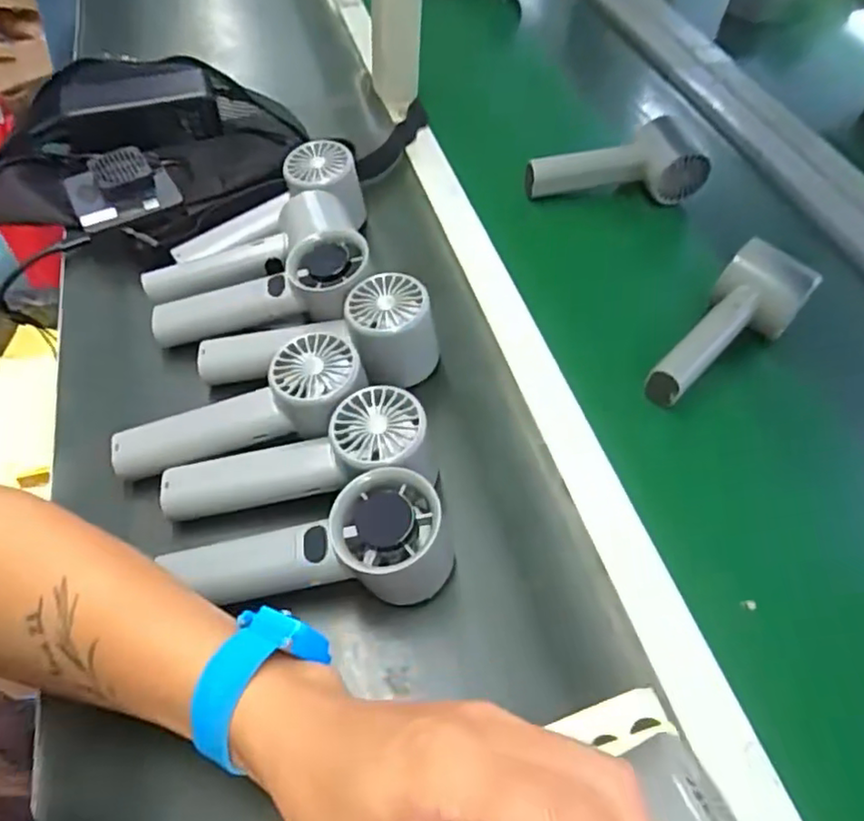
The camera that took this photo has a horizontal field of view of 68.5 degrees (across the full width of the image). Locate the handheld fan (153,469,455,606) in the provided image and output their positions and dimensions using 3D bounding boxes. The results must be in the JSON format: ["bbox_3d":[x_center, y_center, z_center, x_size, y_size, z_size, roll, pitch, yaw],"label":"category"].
[{"bbox_3d":[-0.056,0.075,0.341,0.133,0.053,0.053,-11,55,7],"label":"handheld fan"}]

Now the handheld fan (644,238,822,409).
[{"bbox_3d":[0.209,-0.055,0.441,0.056,0.048,0.140,35,59,19],"label":"handheld fan"}]

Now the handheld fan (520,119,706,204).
[{"bbox_3d":[0.165,-0.220,0.563,0.164,0.055,0.049,-5,55,-8],"label":"handheld fan"}]

